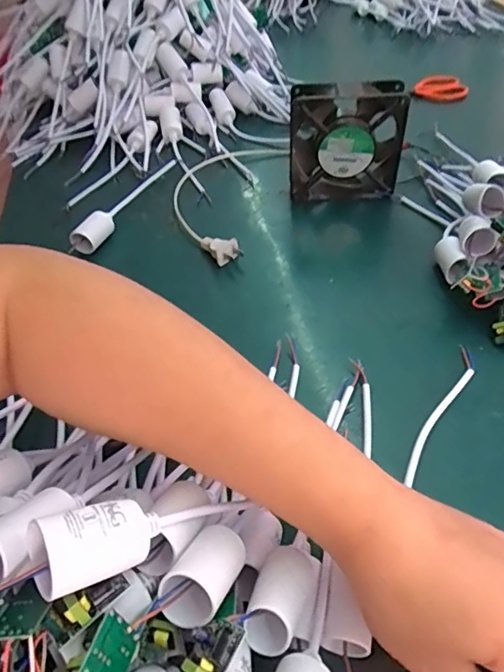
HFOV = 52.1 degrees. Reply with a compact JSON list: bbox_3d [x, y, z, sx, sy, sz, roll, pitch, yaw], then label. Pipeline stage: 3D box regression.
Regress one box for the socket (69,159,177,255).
[{"bbox_3d":[-0.147,-0.157,0.601,0.024,0.022,0.202,15,48,17],"label":"socket"}]

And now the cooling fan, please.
[{"bbox_3d":[0.102,-0.209,0.563,0.116,0.117,0.038,0,46,4],"label":"cooling fan"}]

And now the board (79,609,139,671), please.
[{"bbox_3d":[-0.056,0.129,0.202,0.004,0.021,0.033,-27,16,25],"label":"board"}]

